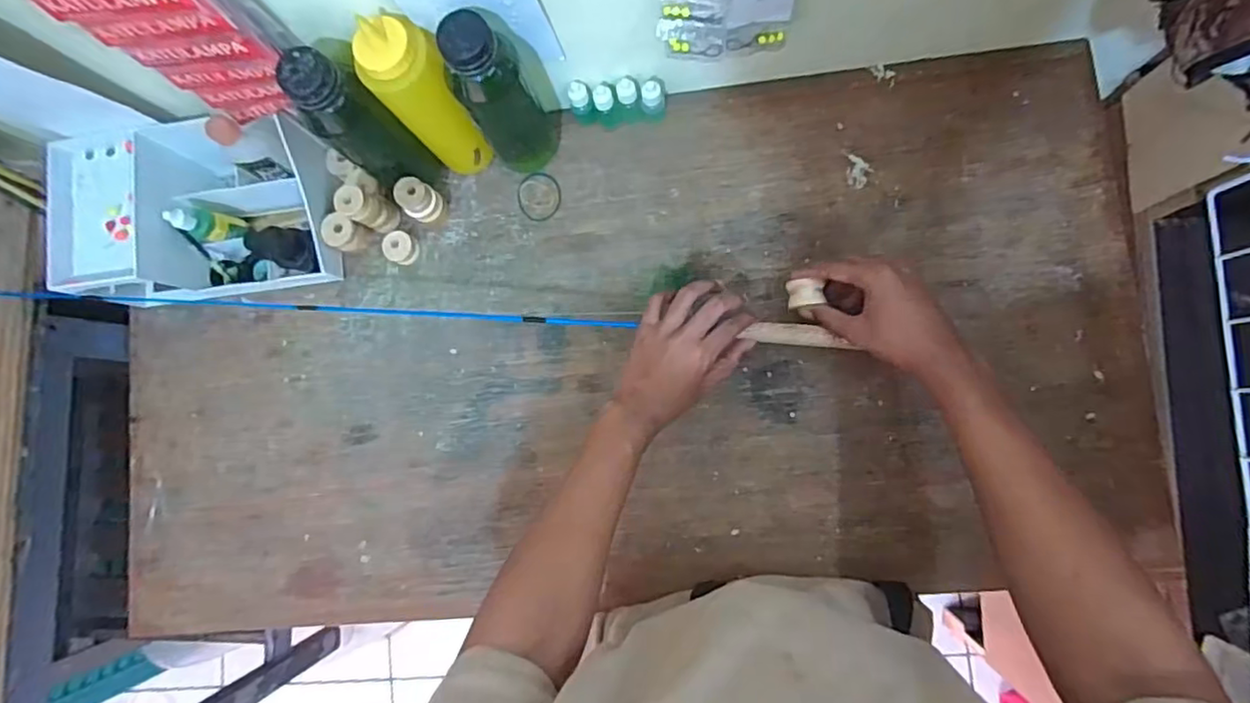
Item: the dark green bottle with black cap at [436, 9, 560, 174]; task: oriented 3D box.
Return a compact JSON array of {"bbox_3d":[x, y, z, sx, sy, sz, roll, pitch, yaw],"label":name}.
[{"bbox_3d":[-0.108,-0.217,0.542,0.072,0.189,0.053,-31,81,1],"label":"dark green bottle with black cap"}]

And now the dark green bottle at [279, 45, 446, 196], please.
[{"bbox_3d":[-0.225,-0.190,0.552,0.057,0.191,0.051,27,86,8],"label":"dark green bottle"}]

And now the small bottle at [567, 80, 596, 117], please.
[{"bbox_3d":[-0.043,-0.245,0.613,0.022,0.045,0.021,-1,83,5],"label":"small bottle"}]

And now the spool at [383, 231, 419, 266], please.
[{"bbox_3d":[-0.227,-0.105,0.627,0.026,0.028,0.030,32,87,8],"label":"spool"}]

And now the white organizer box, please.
[{"bbox_3d":[-0.414,-0.141,0.609,0.238,0.115,0.151,-6,83,5],"label":"white organizer box"}]

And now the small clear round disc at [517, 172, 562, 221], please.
[{"bbox_3d":[-0.088,-0.159,0.638,0.044,0.005,0.048,-1,83,5],"label":"small clear round disc"}]

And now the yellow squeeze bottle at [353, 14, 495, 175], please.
[{"bbox_3d":[-0.168,-0.214,0.549,0.060,0.196,0.054,-43,81,-1],"label":"yellow squeeze bottle"}]

